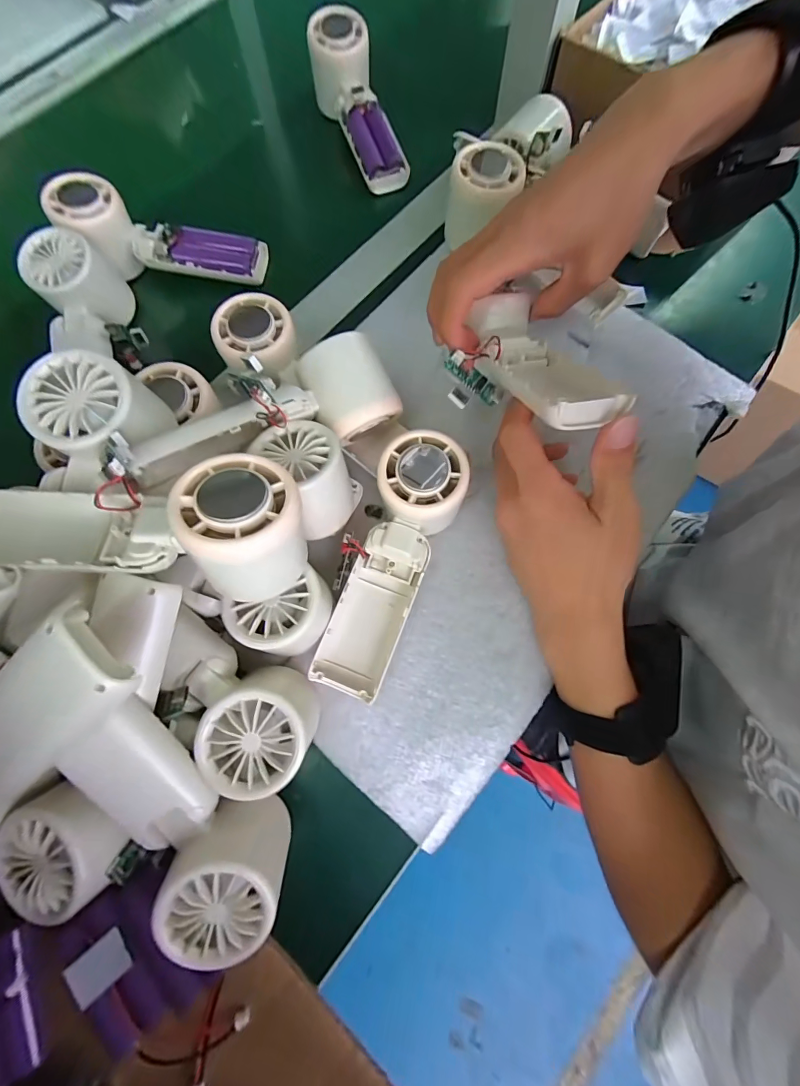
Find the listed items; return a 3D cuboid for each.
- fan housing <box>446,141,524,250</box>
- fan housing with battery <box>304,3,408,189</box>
[{"bbox_3d":[0.068,-0.275,0.321,0.054,0.052,0.052,13,75,5],"label":"fan housing"},{"bbox_3d":[-0.039,-0.415,0.386,0.051,0.046,0.160,-22,90,-4],"label":"fan housing with battery"}]

